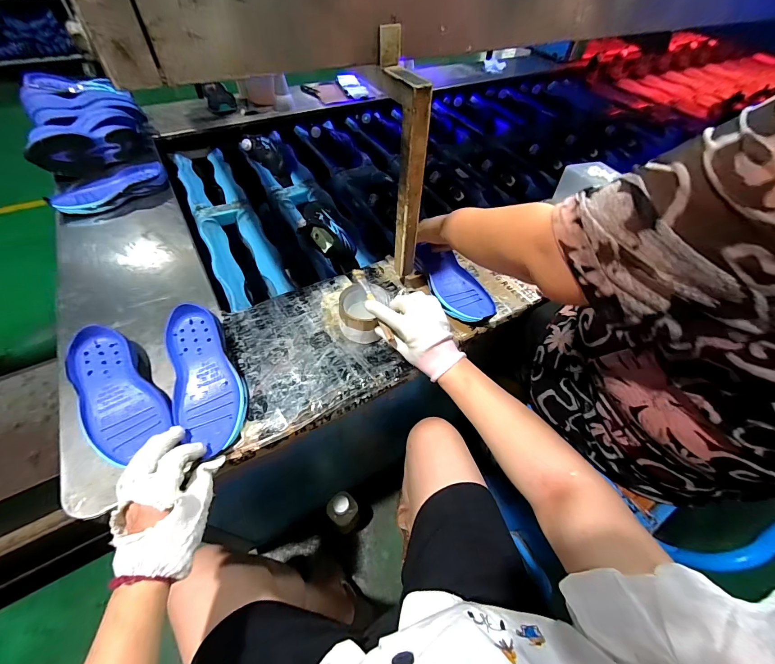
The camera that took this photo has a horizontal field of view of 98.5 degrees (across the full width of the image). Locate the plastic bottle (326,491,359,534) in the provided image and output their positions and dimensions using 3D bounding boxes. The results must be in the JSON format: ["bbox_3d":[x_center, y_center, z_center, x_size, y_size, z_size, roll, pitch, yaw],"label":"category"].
[{"bbox_3d":[-0.111,0.466,0.859,0.066,0.181,0.062,2,53,-3],"label":"plastic bottle"}]

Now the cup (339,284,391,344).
[{"bbox_3d":[-0.038,-0.030,0.533,0.077,0.054,0.084,2,53,-3],"label":"cup"}]

